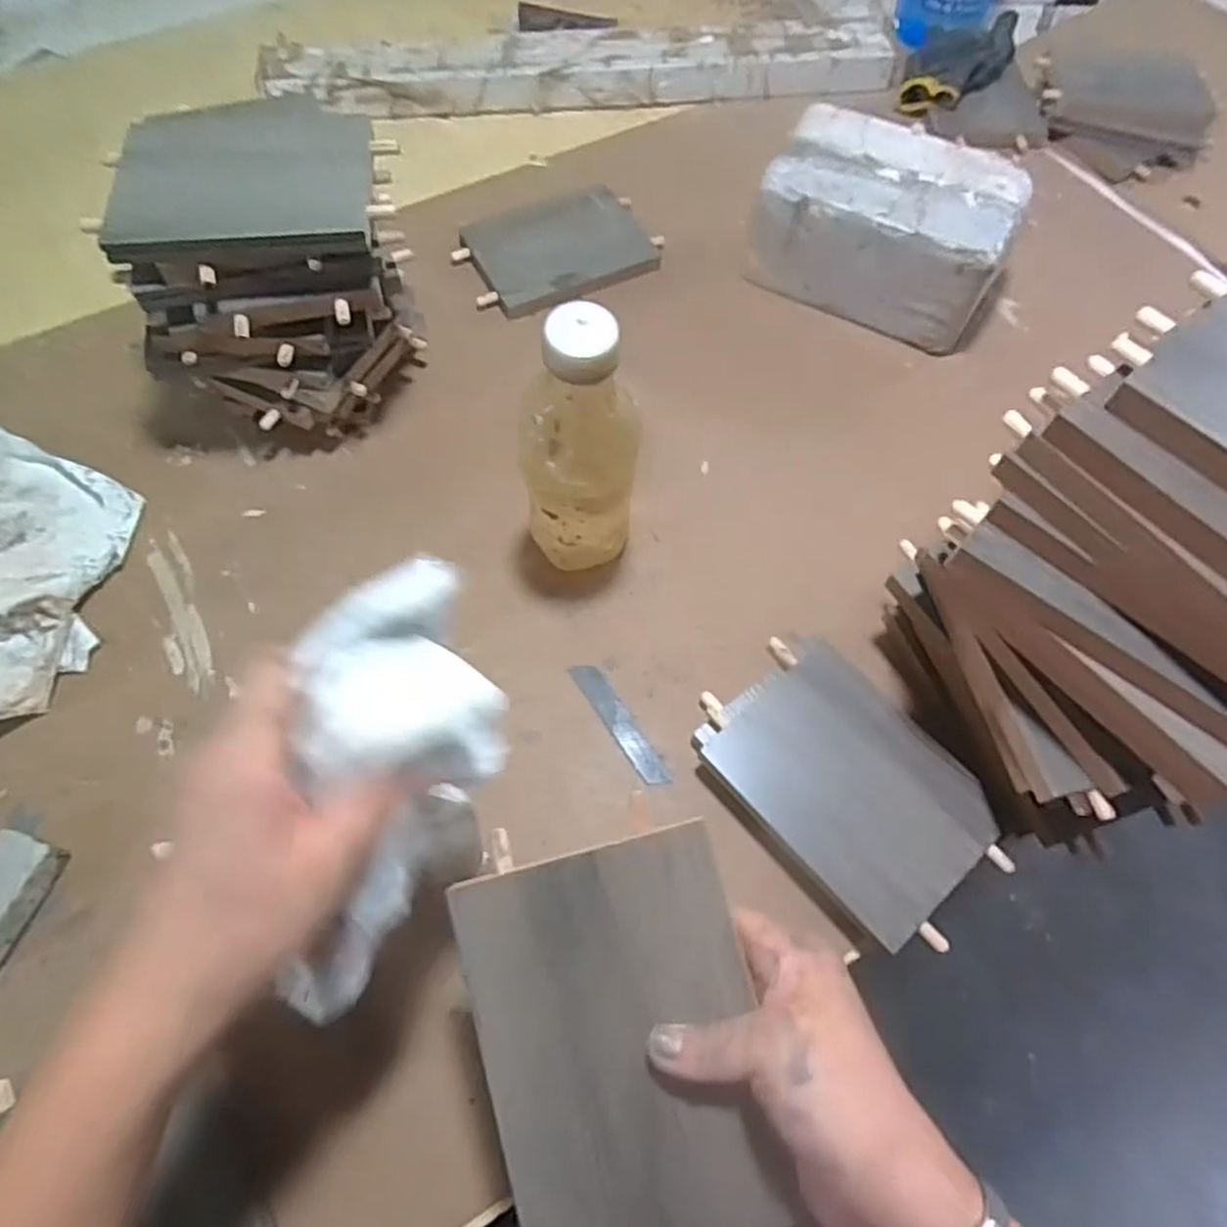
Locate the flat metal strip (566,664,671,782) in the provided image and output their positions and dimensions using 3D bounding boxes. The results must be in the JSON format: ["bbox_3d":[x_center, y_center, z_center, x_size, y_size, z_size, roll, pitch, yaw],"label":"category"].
[{"bbox_3d":[0.004,0.072,0.504,0.016,0.004,0.097,-30,68,-14],"label":"flat metal strip"}]

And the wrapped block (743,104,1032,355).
[{"bbox_3d":[0.229,-0.328,0.655,0.206,0.102,0.119,26,67,12],"label":"wrapped block"}]

